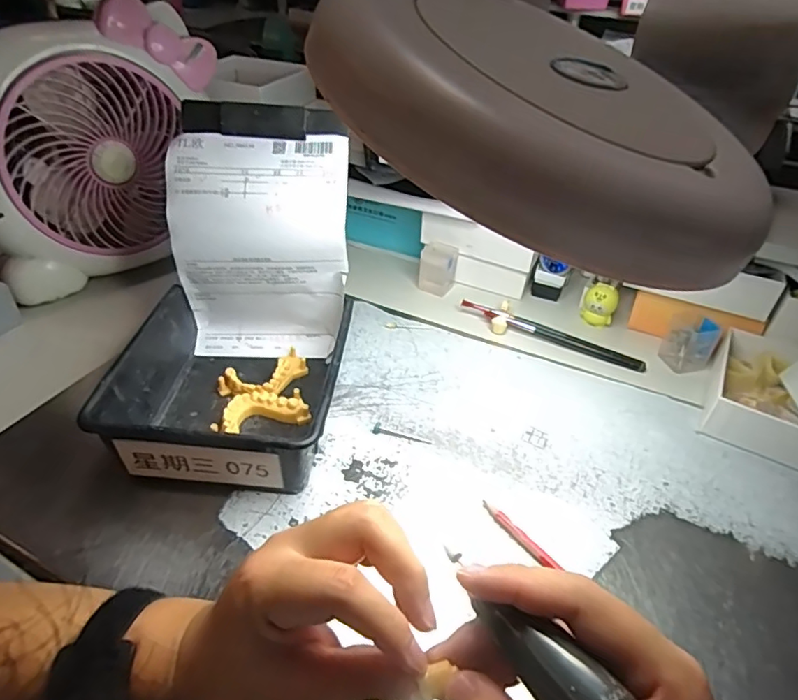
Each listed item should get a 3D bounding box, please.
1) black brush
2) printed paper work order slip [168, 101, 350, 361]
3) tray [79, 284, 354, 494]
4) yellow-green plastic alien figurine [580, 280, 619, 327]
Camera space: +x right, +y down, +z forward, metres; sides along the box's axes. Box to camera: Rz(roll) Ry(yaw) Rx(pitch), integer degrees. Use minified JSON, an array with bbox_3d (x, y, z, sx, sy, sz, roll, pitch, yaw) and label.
[{"bbox_3d":[0.154,-0.016,0.551,0.189,0.015,0.012,19,41,18],"label":"black brush"},{"bbox_3d":[-0.119,-0.089,0.478,0.147,0.188,0.085,2,39,-2],"label":"printed paper work order slip"},{"bbox_3d":[-0.128,0.027,0.430,0.161,0.066,0.167,6,39,3],"label":"tray"},{"bbox_3d":[0.211,-0.047,0.567,0.031,0.043,0.024,18,41,17],"label":"yellow-green plastic alien figurine"}]

